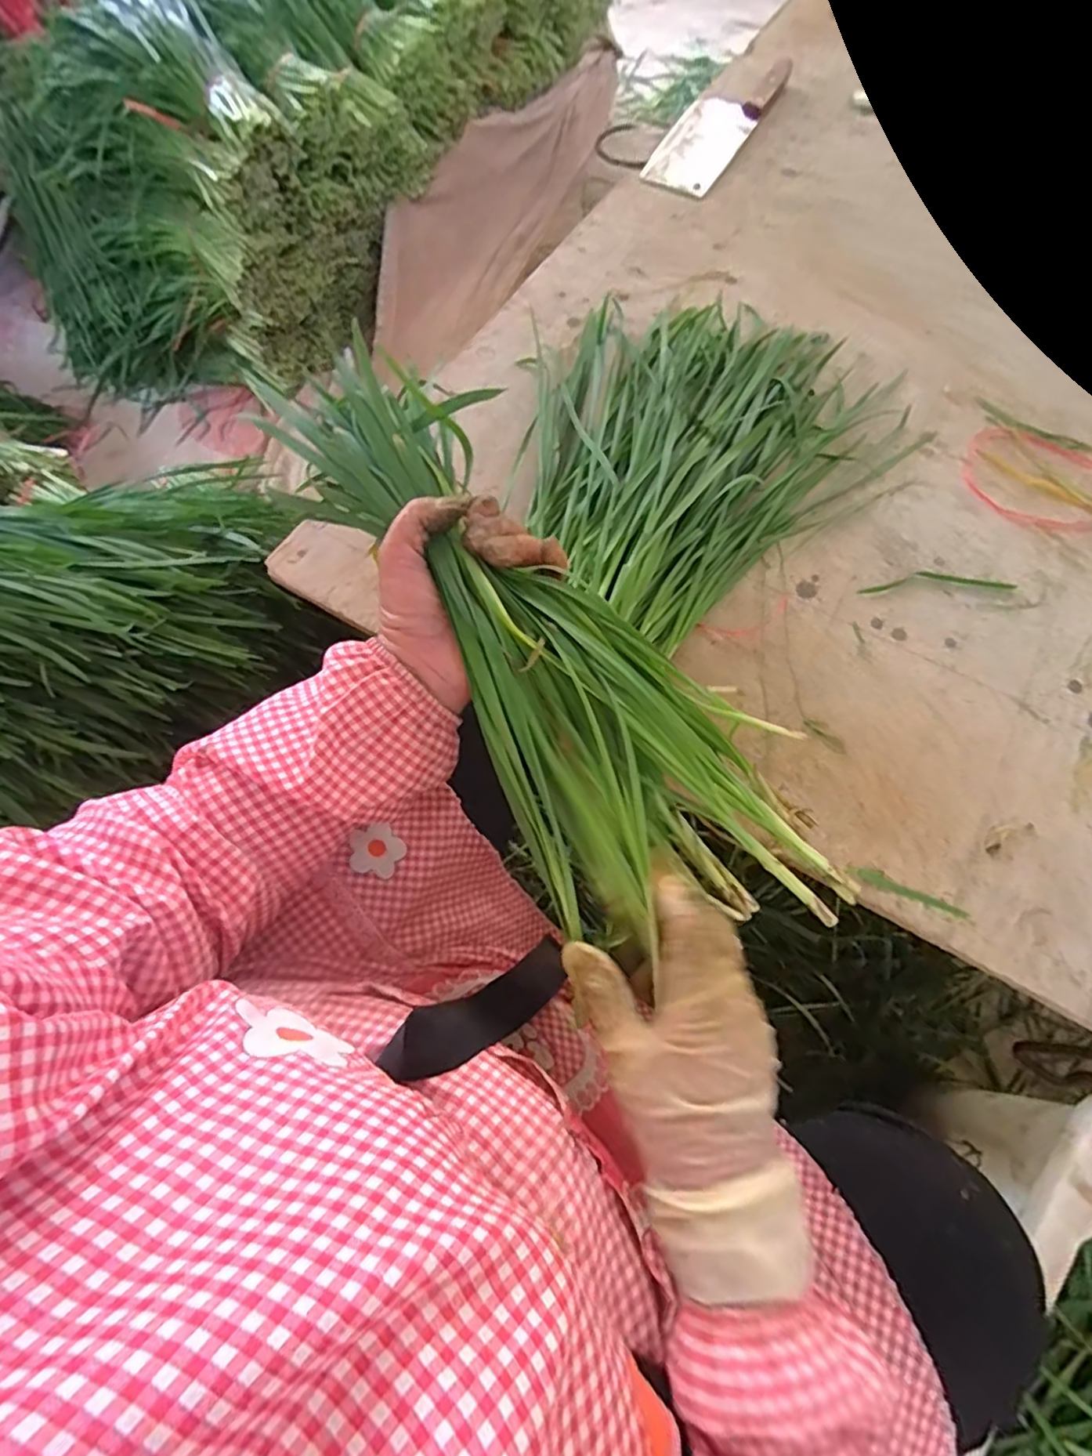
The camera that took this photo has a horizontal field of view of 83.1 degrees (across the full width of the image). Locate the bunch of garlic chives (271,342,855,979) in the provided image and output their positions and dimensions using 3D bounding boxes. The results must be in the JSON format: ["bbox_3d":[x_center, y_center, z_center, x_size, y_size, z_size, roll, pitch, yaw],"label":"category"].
[{"bbox_3d":[-0.007,-0.039,0.349,0.149,0.077,0.388,-37,85,-12],"label":"bunch of garlic chives"}]

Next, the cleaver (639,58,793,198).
[{"bbox_3d":[0.222,-0.775,0.785,0.089,0.018,0.293,29,72,13],"label":"cleaver"}]

